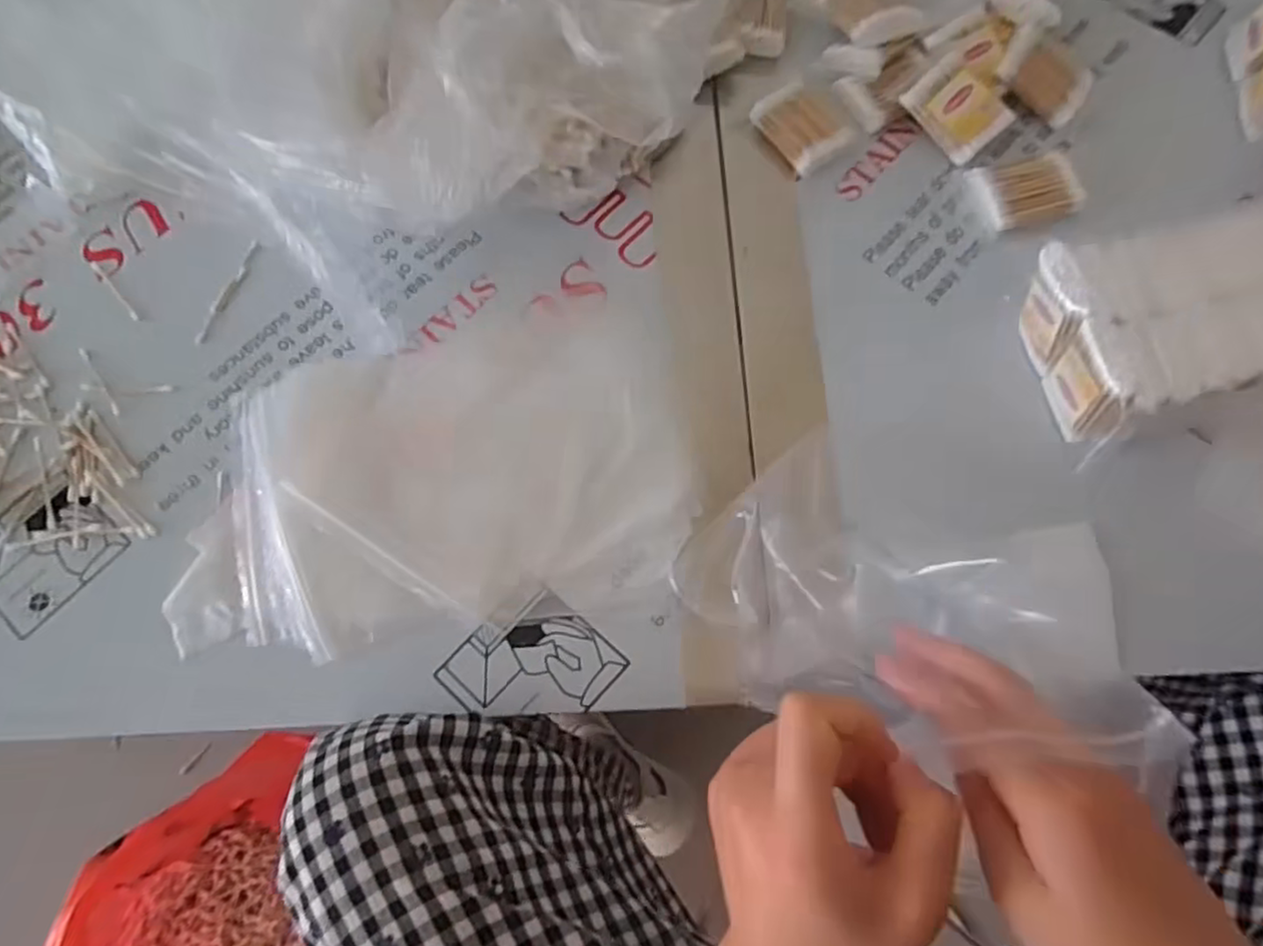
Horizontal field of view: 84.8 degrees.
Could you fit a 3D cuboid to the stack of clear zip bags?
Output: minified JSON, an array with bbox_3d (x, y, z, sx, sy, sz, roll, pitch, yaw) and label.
[{"bbox_3d":[-0.135,-0.001,0.486,0.348,0.016,0.208,-11,74,-3],"label":"stack of clear zip bags"}]

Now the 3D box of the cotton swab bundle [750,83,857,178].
[{"bbox_3d":[0.140,-0.279,0.556,0.061,0.023,0.072,-33,73,-11],"label":"cotton swab bundle"}]

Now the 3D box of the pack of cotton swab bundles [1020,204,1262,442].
[{"bbox_3d":[0.385,-0.101,0.459,0.218,0.069,0.124,-11,71,-2],"label":"pack of cotton swab bundles"}]

